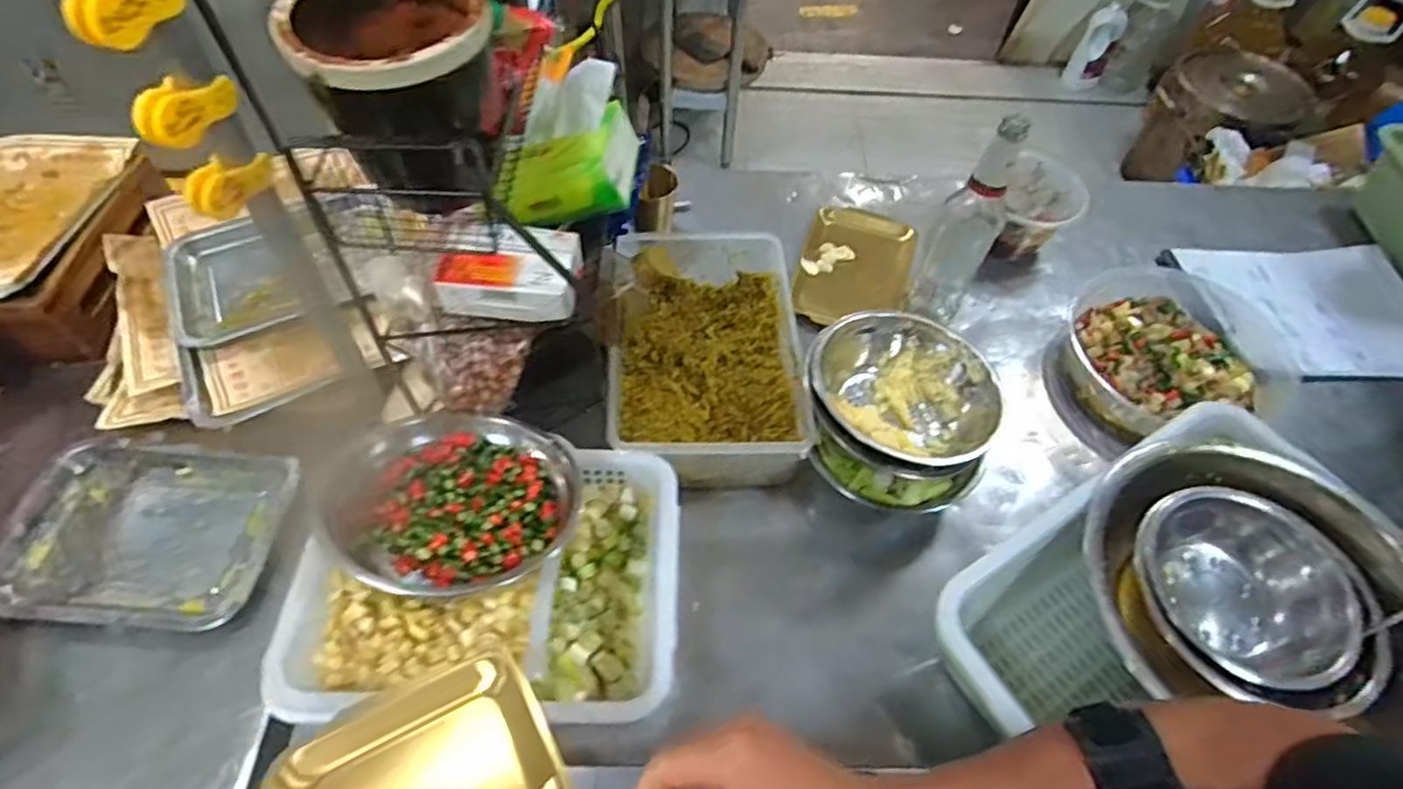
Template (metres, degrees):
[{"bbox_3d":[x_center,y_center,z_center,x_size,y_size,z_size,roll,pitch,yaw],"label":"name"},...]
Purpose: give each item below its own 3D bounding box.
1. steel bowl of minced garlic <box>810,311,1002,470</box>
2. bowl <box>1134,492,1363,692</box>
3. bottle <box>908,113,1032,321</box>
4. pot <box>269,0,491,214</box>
[{"bbox_3d":[0.200,0.001,0.696,0.178,0.086,0.168,1,55,-2],"label":"steel bowl of minced garlic"},{"bbox_3d":[0.458,0.170,0.604,0.163,0.071,0.163,1,55,-2],"label":"bowl"},{"bbox_3d":[0.298,-0.185,0.790,0.066,0.269,0.070,21,57,12],"label":"bottle"},{"bbox_3d":[-0.204,-0.213,0.485,0.118,0.121,0.121,1,55,-2],"label":"pot"}]

